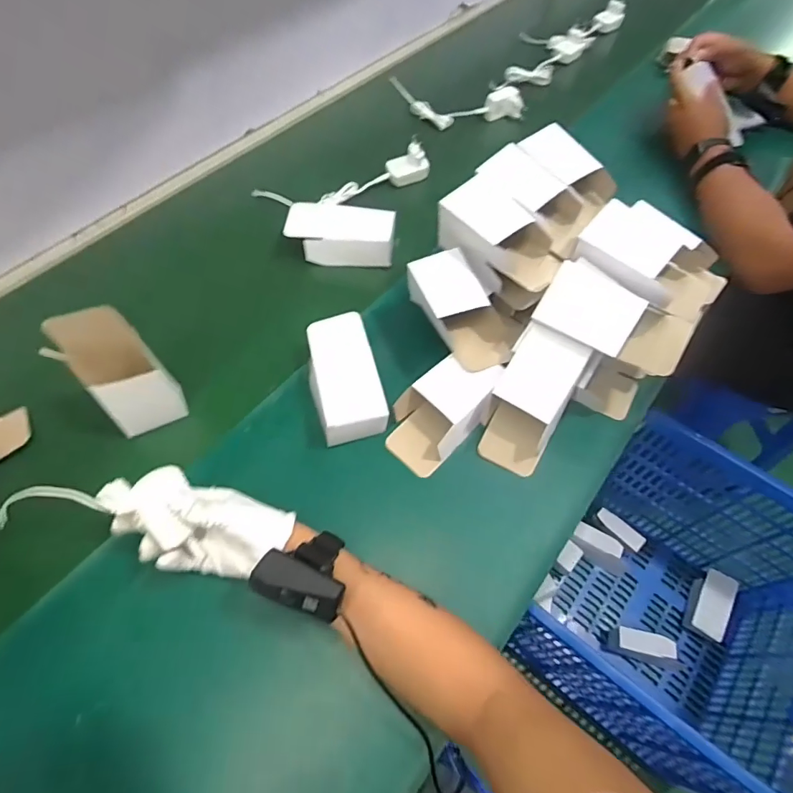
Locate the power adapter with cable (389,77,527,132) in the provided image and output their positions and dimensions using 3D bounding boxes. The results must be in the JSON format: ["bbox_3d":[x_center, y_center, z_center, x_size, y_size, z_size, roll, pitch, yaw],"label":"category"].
[{"bbox_3d":[0.106,-0.525,0.827,0.246,0.030,0.098,11,59,6],"label":"power adapter with cable"}]

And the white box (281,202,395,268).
[{"bbox_3d":[-0.077,-0.229,0.642,0.144,0.037,0.083,2,58,1],"label":"white box"}]

